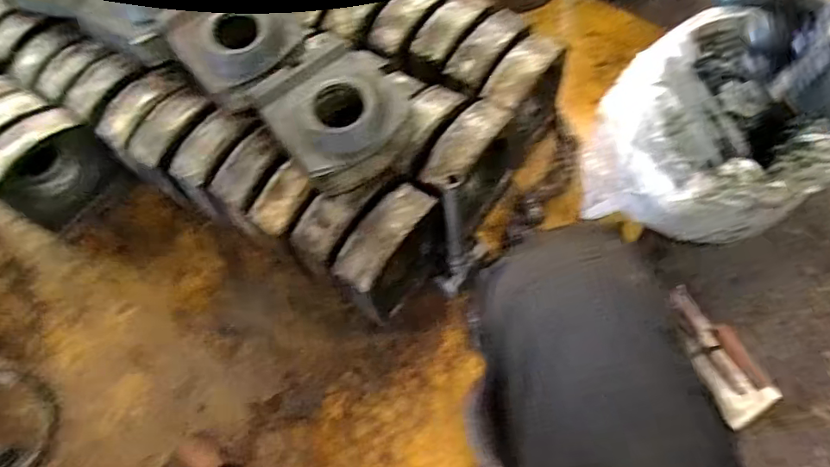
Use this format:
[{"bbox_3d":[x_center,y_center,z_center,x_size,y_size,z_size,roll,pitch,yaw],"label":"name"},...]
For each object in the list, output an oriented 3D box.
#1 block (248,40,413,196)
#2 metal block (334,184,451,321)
[{"bbox_3d":[-0.104,-0.154,0.735,0.166,0.090,0.188,-33,64,-11],"label":"block"},{"bbox_3d":[-0.034,0.041,0.785,0.071,0.194,0.174,34,70,19],"label":"metal block"}]

